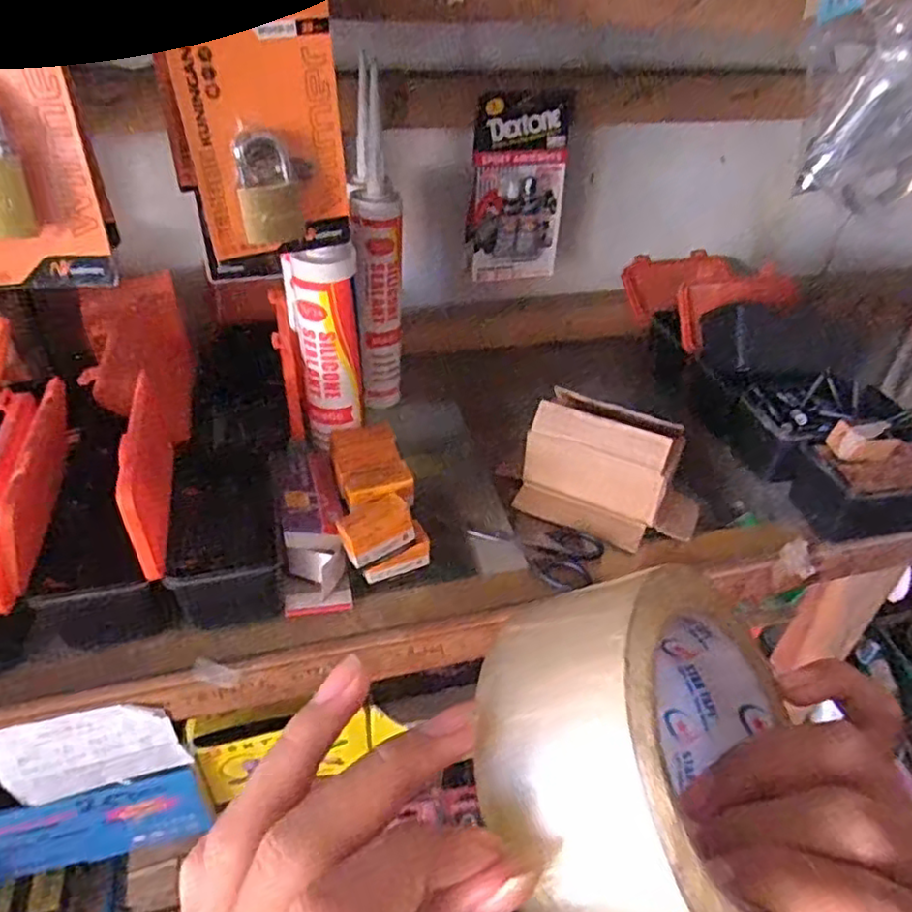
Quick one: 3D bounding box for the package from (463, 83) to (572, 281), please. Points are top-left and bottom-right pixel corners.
[{"bbox_3d":[0.063,-0.270,0.673,0.095,0.182,0.028,4,38,1],"label":"package"}]

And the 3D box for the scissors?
[{"bbox_3d":[0.062,0.083,0.552,0.110,0.015,0.066,8,33,23],"label":"scissors"}]

